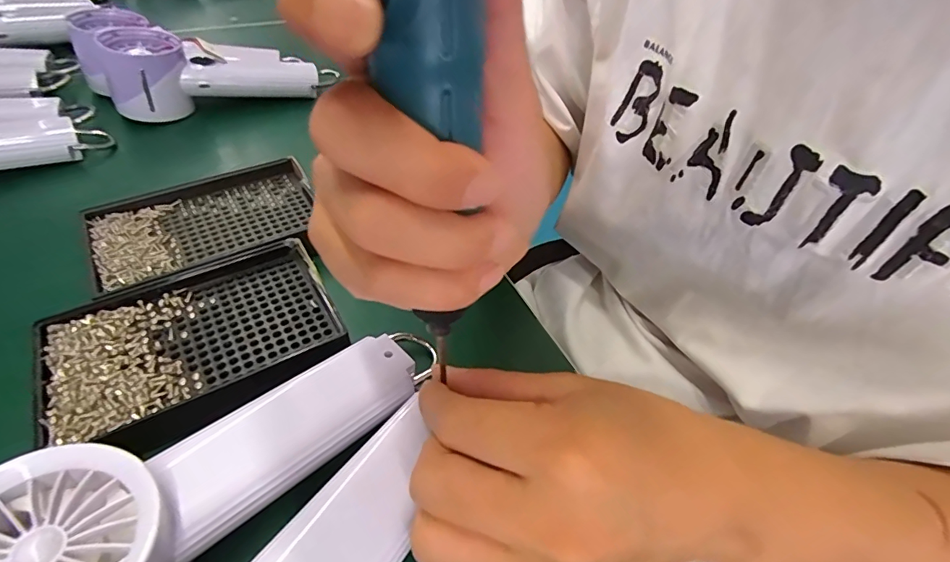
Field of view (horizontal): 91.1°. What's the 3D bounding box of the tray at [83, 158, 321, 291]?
[{"bbox_3d":[-0.179,-0.041,0.314,0.136,0.012,0.091,-23,52,-24],"label":"tray"}]

